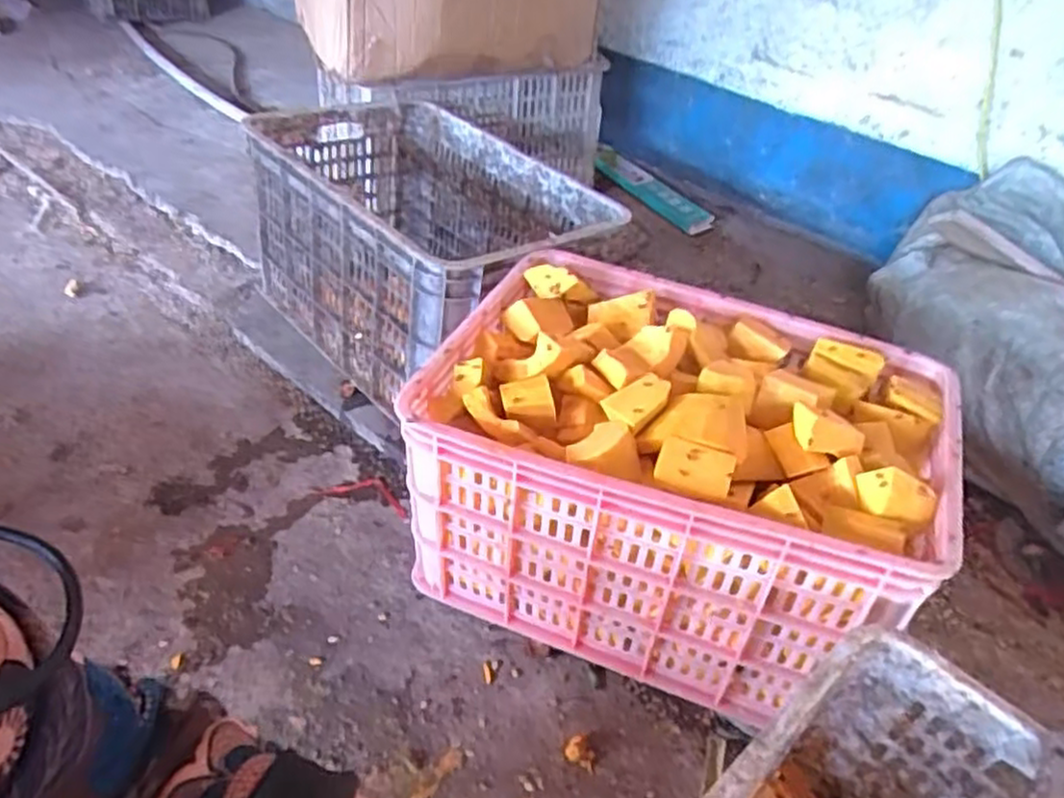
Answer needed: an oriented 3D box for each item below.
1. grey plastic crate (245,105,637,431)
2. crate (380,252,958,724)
[{"bbox_3d":[-0.170,-0.250,1.205,0.380,0.272,0.562,-28,51,-33],"label":"grey plastic crate"},{"bbox_3d":[0.158,0.088,0.855,0.490,0.297,0.366,20,42,16],"label":"crate"}]

